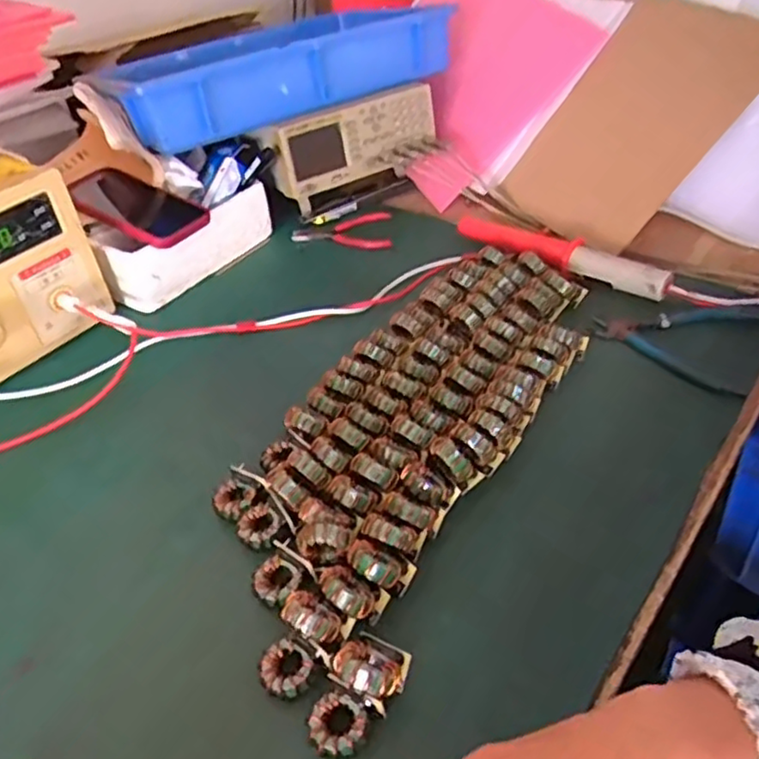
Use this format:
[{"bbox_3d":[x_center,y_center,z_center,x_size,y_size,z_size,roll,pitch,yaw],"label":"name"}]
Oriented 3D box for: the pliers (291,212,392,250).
[{"bbox_3d":[-0.046,-0.172,0.812,0.120,0.018,0.091,-4,40,3],"label":"pliers"}]

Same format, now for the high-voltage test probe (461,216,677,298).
[{"bbox_3d":[0.189,-0.133,0.711,0.242,0.038,0.032,28,51,34],"label":"high-voltage test probe"}]

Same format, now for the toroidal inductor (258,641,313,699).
[{"bbox_3d":[-0.055,0.172,0.395,0.029,0.010,0.032,-32,47,-27],"label":"toroidal inductor"}]

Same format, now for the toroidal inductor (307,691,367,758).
[{"bbox_3d":[-0.023,0.191,0.370,0.031,0.015,0.029,-4,40,3],"label":"toroidal inductor"}]

